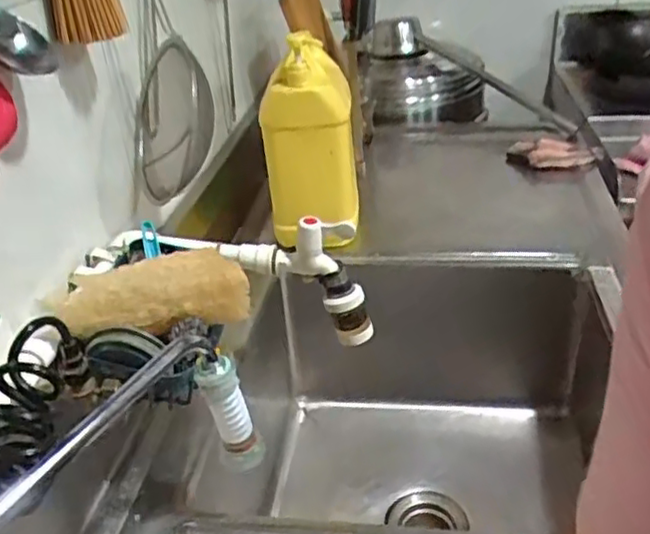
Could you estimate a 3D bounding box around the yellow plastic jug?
[{"bbox_3d":[-0.018,-0.178,0.989,0.137,0.288,0.139,-4,32,1],"label":"yellow plastic jug"}]

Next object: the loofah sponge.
[{"bbox_3d":[-0.155,0.027,0.609,0.167,0.057,0.062,-15,33,-16],"label":"loofah sponge"}]

